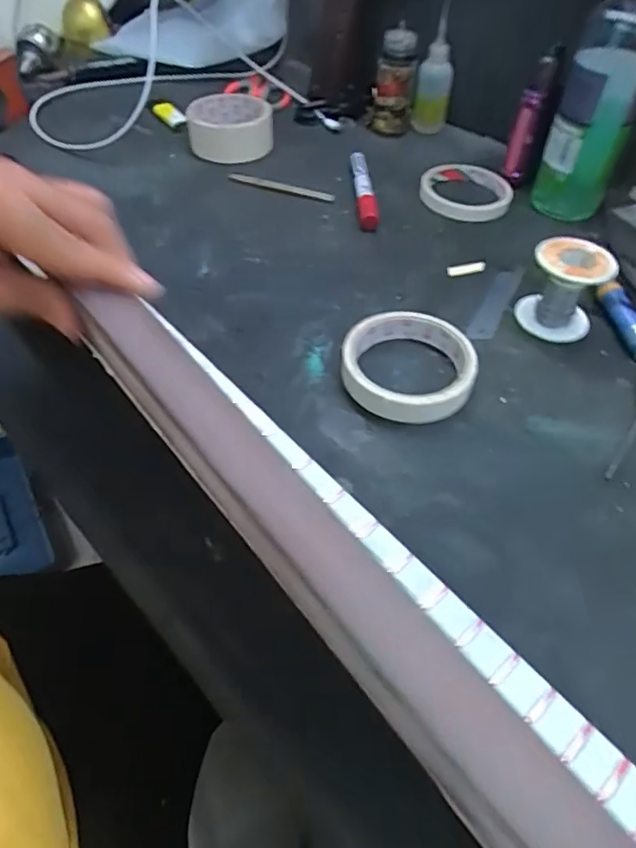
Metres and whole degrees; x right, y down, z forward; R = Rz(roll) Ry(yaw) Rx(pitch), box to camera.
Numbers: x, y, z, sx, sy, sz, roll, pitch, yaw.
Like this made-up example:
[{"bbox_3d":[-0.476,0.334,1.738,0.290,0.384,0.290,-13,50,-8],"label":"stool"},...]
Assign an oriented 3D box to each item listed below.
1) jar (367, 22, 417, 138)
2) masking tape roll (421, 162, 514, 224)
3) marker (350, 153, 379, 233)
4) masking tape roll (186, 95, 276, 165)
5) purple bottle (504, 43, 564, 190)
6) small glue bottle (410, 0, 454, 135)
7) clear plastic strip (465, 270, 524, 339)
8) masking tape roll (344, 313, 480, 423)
[{"bbox_3d":[0.084,-0.384,0.617,0.048,0.099,0.048,5,50,2],"label":"jar"},{"bbox_3d":[0.149,-0.234,0.547,0.087,0.015,0.083,1,50,-1],"label":"masking tape roll"},{"bbox_3d":[0.045,-0.229,0.534,0.017,0.022,0.117,-2,50,-4],"label":"marker"},{"bbox_3d":[-0.099,-0.337,0.607,0.090,0.042,0.093,-6,50,-7],"label":"masking tape roll"},{"bbox_3d":[0.205,-0.294,0.529,0.025,0.117,0.027,17,51,12],"label":"purple bottle"},{"bbox_3d":[0.131,-0.389,0.605,0.036,0.130,0.032,17,51,12],"label":"small glue bottle"},{"bbox_3d":[0.145,-0.100,0.440,0.019,0.004,0.104,22,53,16],"label":"clear plastic strip"},{"bbox_3d":[0.062,-0.042,0.377,0.089,0.020,0.089,1,50,-1],"label":"masking tape roll"}]

